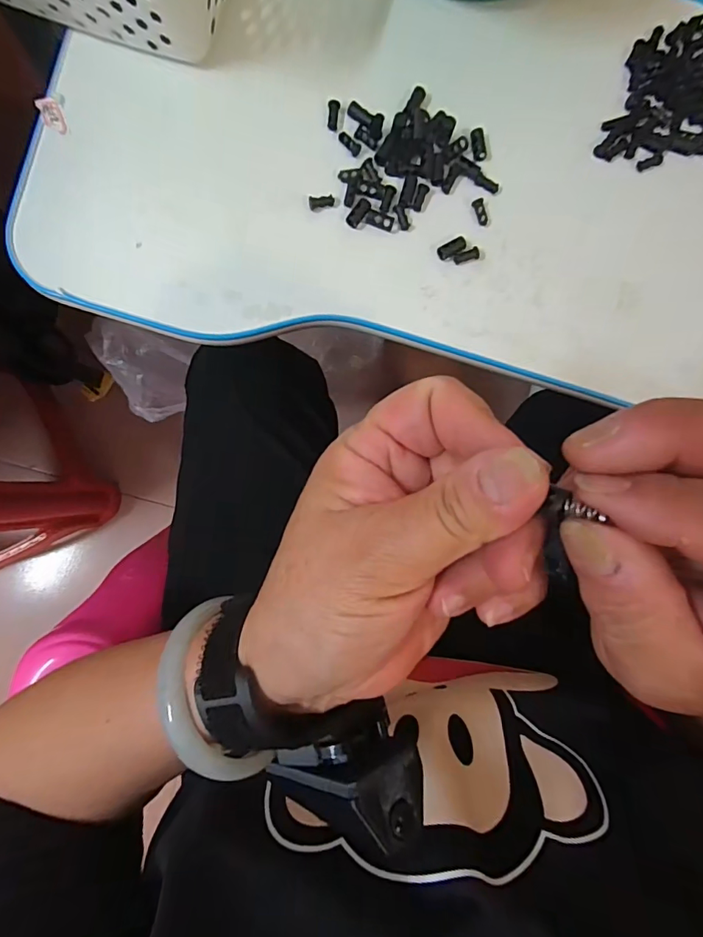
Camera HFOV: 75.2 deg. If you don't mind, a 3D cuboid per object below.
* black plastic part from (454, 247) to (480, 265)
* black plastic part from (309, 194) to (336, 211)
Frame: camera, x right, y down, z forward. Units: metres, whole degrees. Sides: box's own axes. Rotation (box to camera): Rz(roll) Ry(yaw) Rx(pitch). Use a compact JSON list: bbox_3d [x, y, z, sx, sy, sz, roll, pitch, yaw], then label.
[{"bbox_3d":[0.077,-0.143,0.307,0.017,0.006,0.006,-15,88,-4],"label":"black plastic part"},{"bbox_3d":[-0.019,-0.176,0.300,0.017,0.004,0.007,-9,88,-4],"label":"black plastic part"}]

